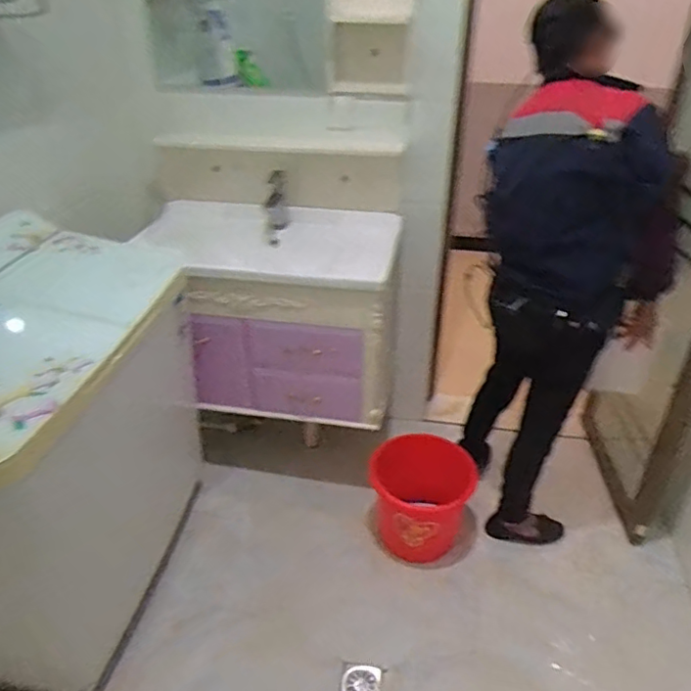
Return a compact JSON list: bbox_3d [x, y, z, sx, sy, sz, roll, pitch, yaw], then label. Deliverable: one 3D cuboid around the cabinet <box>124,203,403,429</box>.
[{"bbox_3d":[-0.248,-0.120,1.934,0.812,0.502,0.514,3,33,6],"label":"cabinet"}]

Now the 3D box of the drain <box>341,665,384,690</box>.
[{"bbox_3d":[0.043,0.860,1.486,0.101,0.013,0.103,12,33,3],"label":"drain"}]

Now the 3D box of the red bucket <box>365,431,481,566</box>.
[{"bbox_3d":[0.228,0.445,1.783,0.299,0.277,0.256,2,33,5],"label":"red bucket"}]

